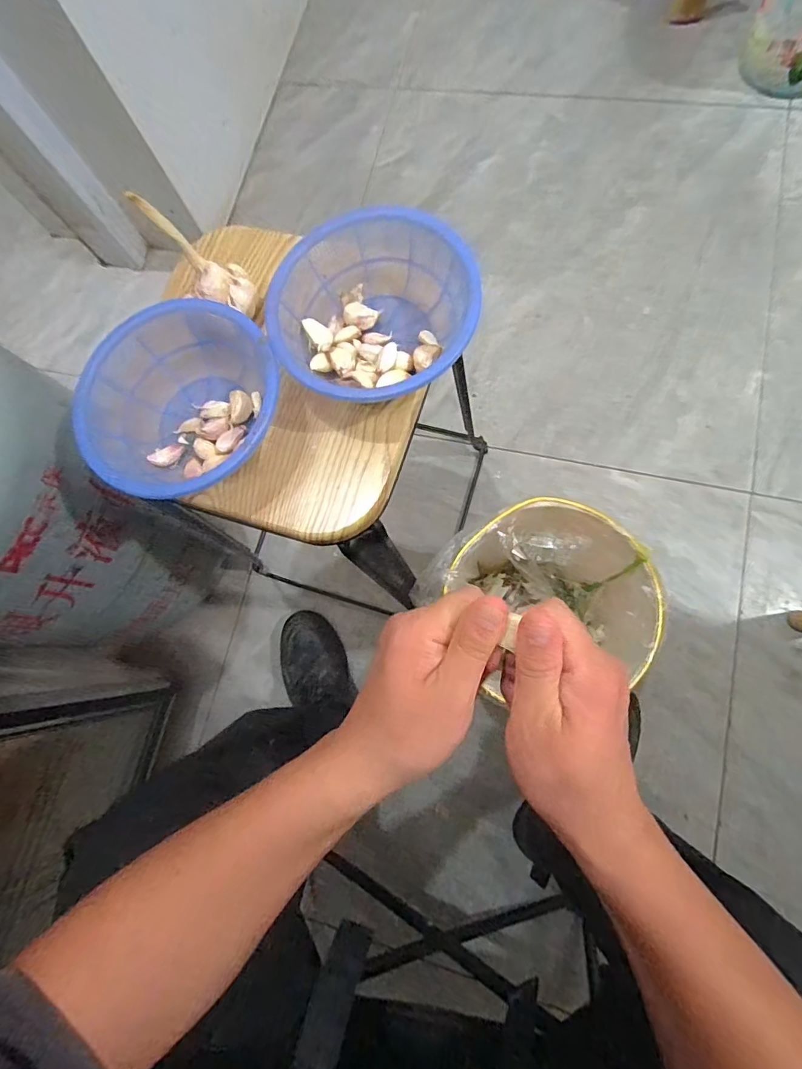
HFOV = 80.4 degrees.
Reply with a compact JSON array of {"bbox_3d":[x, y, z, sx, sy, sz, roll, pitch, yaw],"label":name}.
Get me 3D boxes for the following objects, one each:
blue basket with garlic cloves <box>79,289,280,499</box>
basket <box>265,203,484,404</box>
[{"bbox_3d":[-0.168,-0.102,0.378,0.148,0.067,0.155,-1,78,7],"label":"blue basket with garlic cloves"},{"bbox_3d":[-0.023,-0.174,0.376,0.153,0.064,0.154,-1,78,7],"label":"basket"}]

